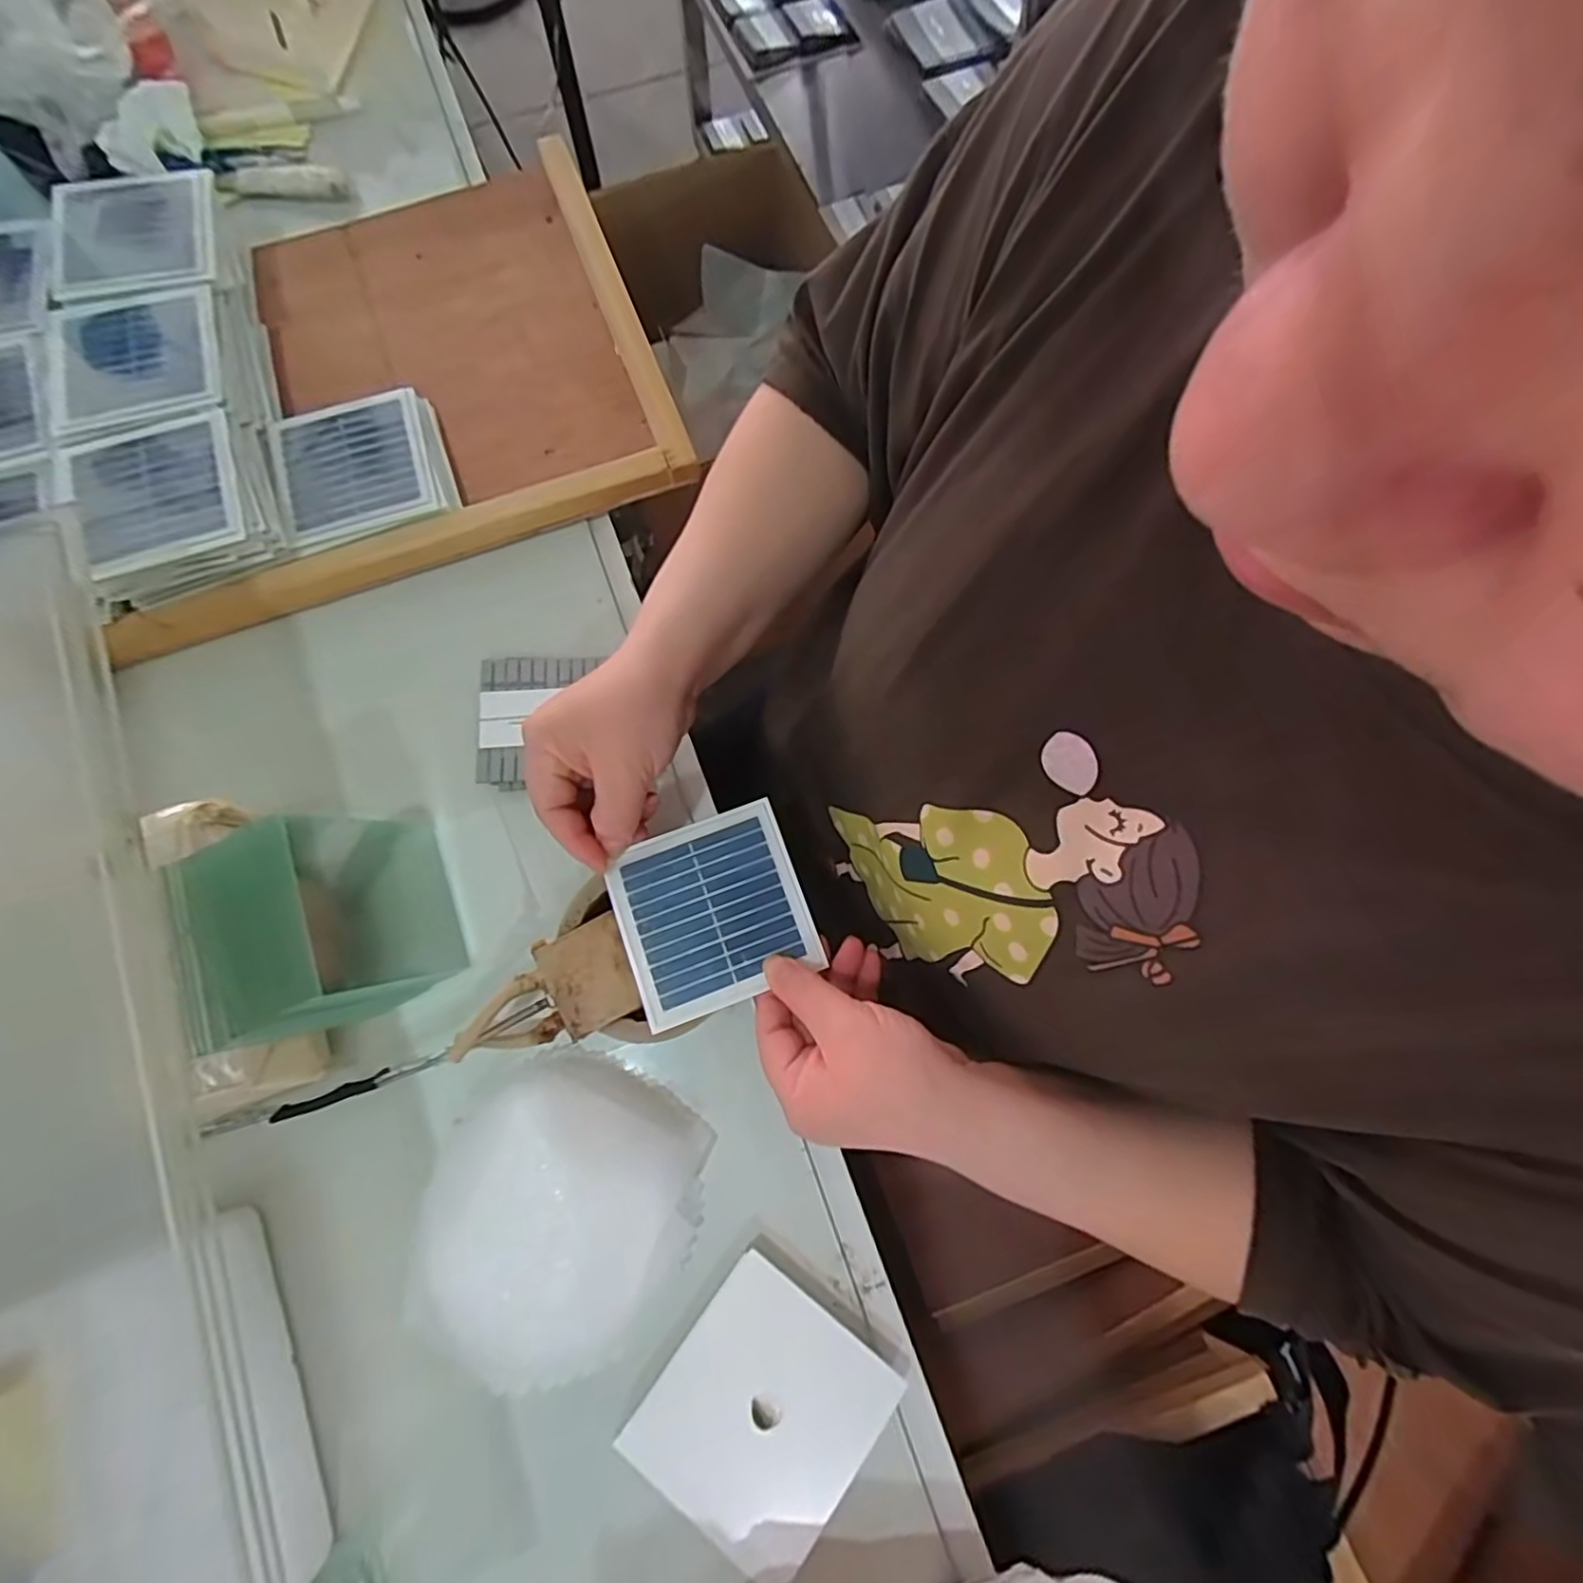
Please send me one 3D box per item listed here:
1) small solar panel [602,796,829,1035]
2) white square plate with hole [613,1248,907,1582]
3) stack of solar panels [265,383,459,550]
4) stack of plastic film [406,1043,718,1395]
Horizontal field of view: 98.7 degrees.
[{"bbox_3d":[-0.041,0.063,0.356,0.095,0.005,0.093,-20,77,-6],"label":"small solar panel"},{"bbox_3d":[-0.015,0.301,0.330,0.097,0.011,0.103,36,78,8],"label":"white square plate with hole"},{"bbox_3d":[-0.274,-0.204,0.438,0.104,0.028,0.092,-18,77,-5],"label":"stack of solar panels"},{"bbox_3d":[-0.117,0.210,0.344,0.128,0.034,0.140,37,78,8],"label":"stack of plastic film"}]

